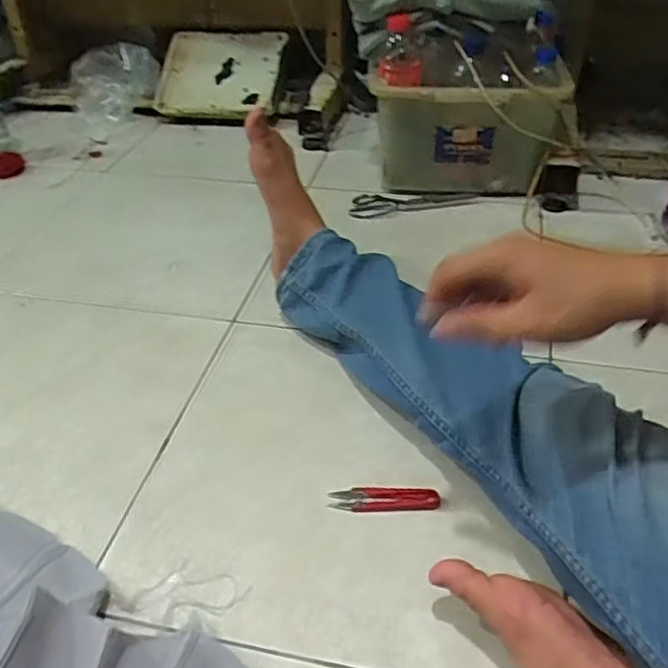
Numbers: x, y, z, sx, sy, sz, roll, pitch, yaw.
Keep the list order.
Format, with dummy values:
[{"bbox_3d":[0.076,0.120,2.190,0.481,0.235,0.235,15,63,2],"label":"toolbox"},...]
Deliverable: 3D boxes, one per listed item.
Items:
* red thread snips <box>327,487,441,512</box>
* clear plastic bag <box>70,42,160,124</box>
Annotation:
[{"bbox_3d":[0.049,0.160,0.615,0.102,0.008,0.024,-1,39,2],"label":"red thread snips"},{"bbox_3d":[-0.502,-0.571,1.455,0.256,0.159,0.039,0,24,16],"label":"clear plastic bag"}]

